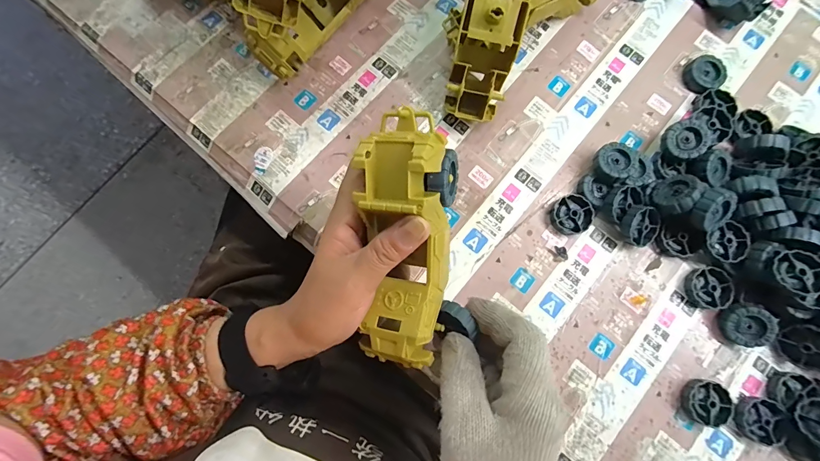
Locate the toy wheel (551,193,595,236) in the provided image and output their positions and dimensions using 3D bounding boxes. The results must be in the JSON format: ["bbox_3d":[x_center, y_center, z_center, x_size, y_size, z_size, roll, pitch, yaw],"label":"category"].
[{"bbox_3d":[0.162,-0.016,0.359,0.039,0.012,0.040,0,80,1],"label":"toy wheel"}]

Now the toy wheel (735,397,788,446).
[{"bbox_3d":[0.314,0.171,0.324,0.039,0.013,0.037,0,80,1],"label":"toy wheel"}]

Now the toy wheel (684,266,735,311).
[{"bbox_3d":[0.293,0.056,0.350,0.042,0.013,0.039,0,80,1],"label":"toy wheel"}]

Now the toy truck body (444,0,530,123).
[{"bbox_3d":[0.078,-0.196,0.340,0.056,0.056,0.173,13,106,4],"label":"toy truck body"}]

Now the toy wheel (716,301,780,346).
[{"bbox_3d":[0.315,0.088,0.335,0.041,0.014,0.040,0,89,24],"label":"toy wheel"}]

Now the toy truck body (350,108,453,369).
[{"bbox_3d":[-0.002,0.011,0.240,0.060,0.048,0.170,-1,102,1],"label":"toy truck body"}]

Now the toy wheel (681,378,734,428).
[{"bbox_3d":[0.271,0.157,0.329,0.039,0.012,0.039,0,80,1],"label":"toy wheel"}]

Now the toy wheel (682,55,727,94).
[{"bbox_3d":[0.320,-0.169,0.389,0.037,0.014,0.038,0,80,1],"label":"toy wheel"}]

